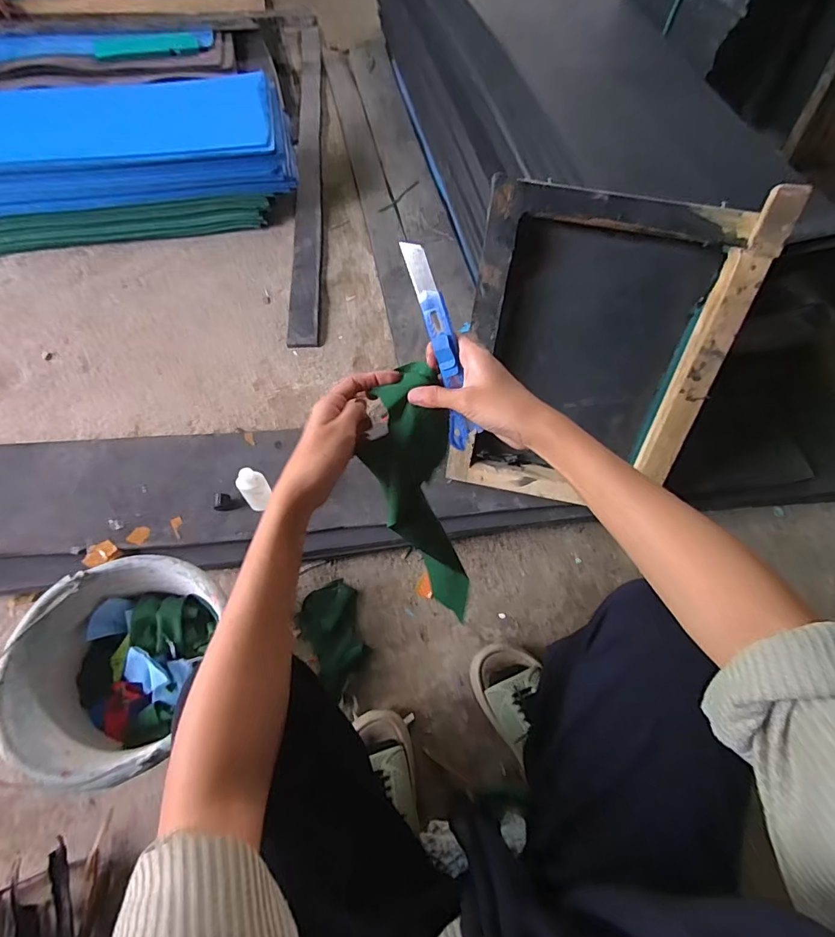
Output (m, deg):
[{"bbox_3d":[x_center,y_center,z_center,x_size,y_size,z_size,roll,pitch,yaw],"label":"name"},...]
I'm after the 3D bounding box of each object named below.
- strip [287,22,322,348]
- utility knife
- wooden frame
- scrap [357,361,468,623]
[{"bbox_3d":[-0.288,-0.820,1.221,0.067,0.028,1.259,-4,64,-5],"label":"strip"},{"bbox_3d":[0.021,-0.099,0.387,0.020,0.019,0.169,-18,105,-12],"label":"utility knife"},{"bbox_3d":[0.224,-0.143,0.614,0.321,0.416,0.052,10,34,6],"label":"wooden frame"},{"bbox_3d":[0.005,0.045,0.475,0.077,0.293,0.033,-22,35,-13],"label":"scrap"}]

